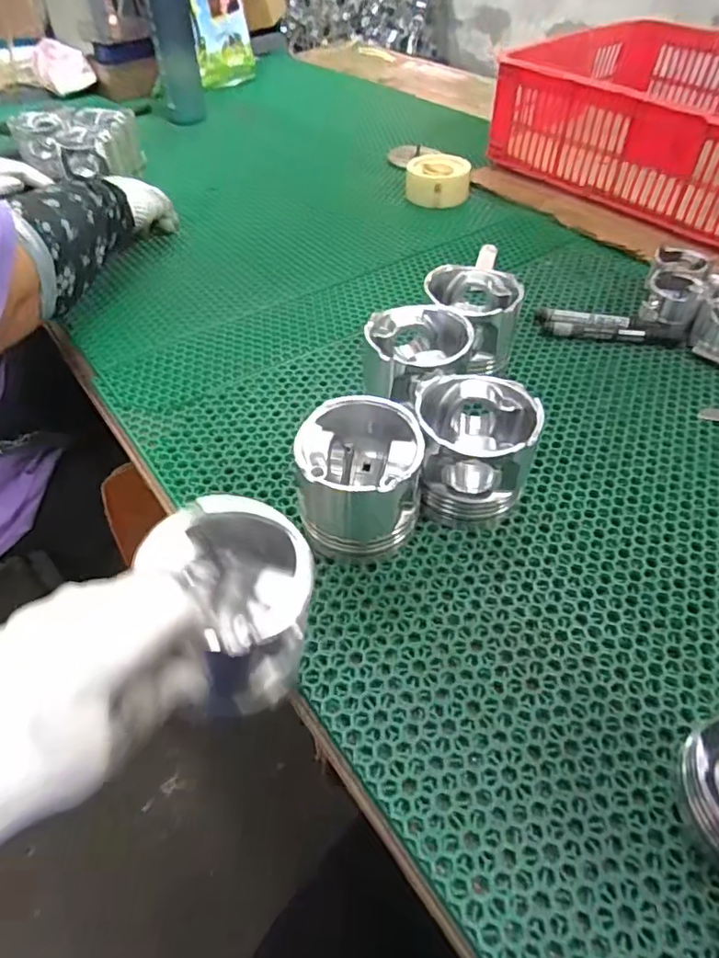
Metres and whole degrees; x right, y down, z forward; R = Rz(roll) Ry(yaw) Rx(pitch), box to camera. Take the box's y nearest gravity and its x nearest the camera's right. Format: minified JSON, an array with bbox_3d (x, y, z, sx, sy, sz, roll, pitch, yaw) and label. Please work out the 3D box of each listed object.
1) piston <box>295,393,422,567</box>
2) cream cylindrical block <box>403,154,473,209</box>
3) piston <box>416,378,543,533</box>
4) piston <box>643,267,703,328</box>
[{"bbox_3d":[0.002,0.001,0.447,0.093,0.088,0.090,5,48,5],"label":"piston"},{"bbox_3d":[0.121,-0.463,0.896,0.099,0.049,0.092,4,48,4],"label":"cream cylindrical block"},{"bbox_3d":[0.092,-0.023,0.469,0.094,0.088,0.096,4,48,4],"label":"piston"},{"bbox_3d":[0.350,-0.203,0.649,0.054,0.039,0.070,18,51,16],"label":"piston"}]

